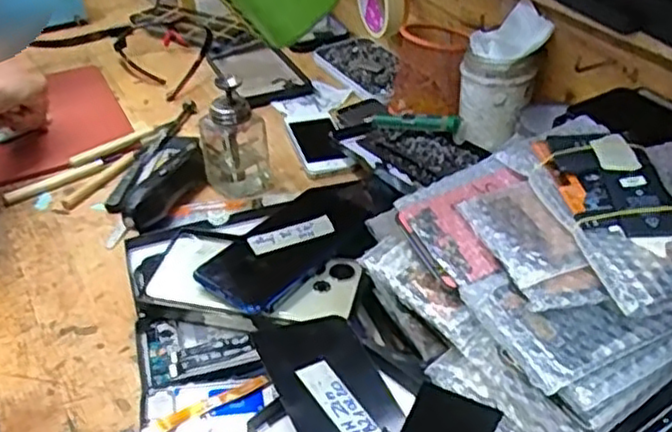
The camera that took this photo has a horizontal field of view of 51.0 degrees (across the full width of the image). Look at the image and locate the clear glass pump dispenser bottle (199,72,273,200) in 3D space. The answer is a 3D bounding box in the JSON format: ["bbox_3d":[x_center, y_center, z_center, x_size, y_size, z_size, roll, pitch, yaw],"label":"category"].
[{"bbox_3d":[-0.110,-0.087,0.740,0.070,0.121,0.076,-8,38,-7],"label":"clear glass pump dispenser bottle"}]

